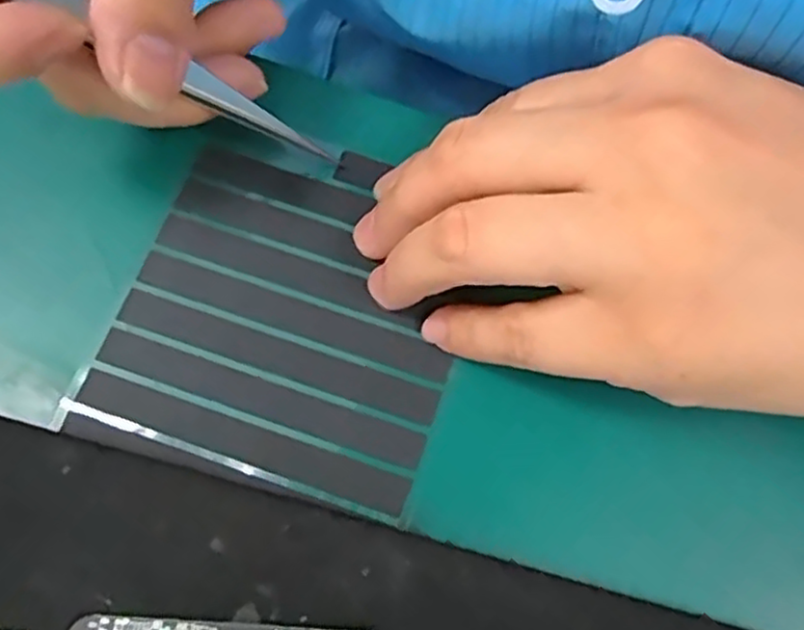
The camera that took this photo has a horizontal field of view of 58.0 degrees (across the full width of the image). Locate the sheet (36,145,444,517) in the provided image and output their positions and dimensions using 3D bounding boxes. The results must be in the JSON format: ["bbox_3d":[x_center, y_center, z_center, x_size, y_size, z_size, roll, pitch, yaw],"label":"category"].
[{"bbox_3d":[-0.032,-0.001,0.202,0.092,0.007,0.093,16,73,2],"label":"sheet"}]

